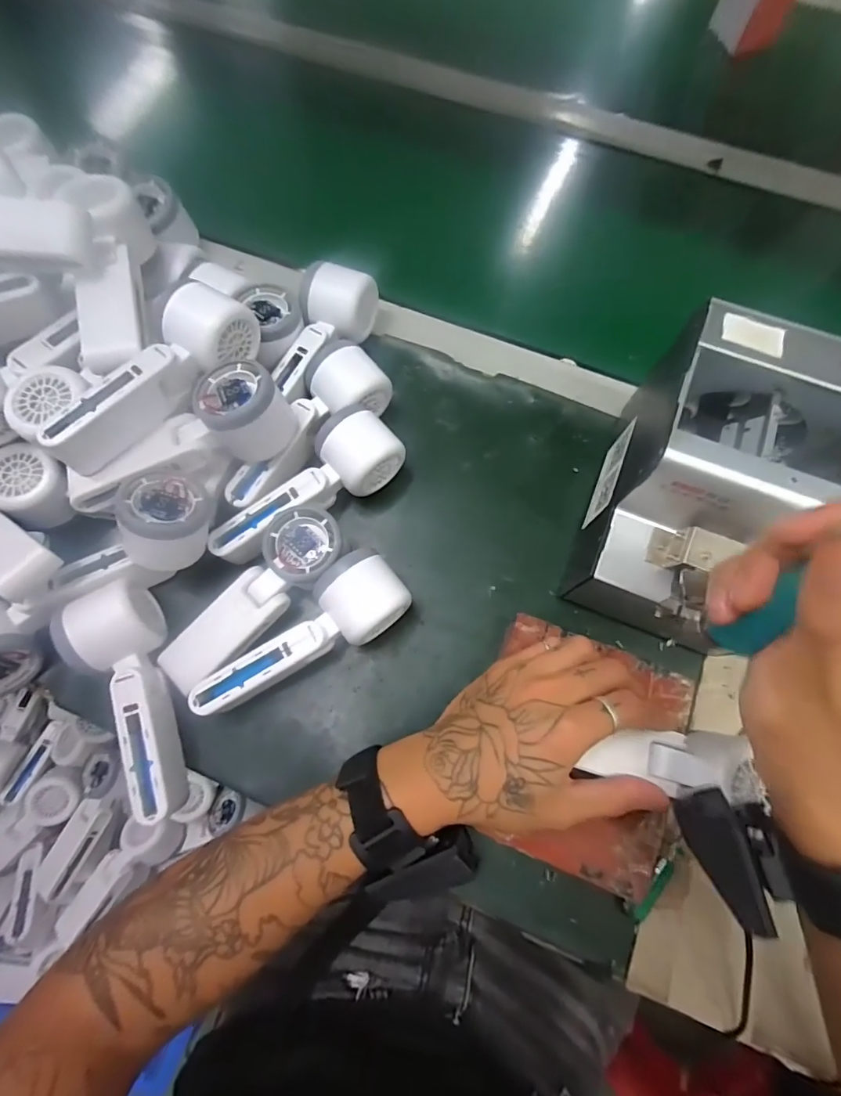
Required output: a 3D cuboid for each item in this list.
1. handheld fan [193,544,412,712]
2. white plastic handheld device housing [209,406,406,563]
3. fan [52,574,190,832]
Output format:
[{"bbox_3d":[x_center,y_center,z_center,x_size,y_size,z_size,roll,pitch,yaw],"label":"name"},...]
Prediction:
[{"bbox_3d":[-0.082,0.072,0.359,0.161,0.058,0.055,-41,77,-11],"label":"handheld fan"},{"bbox_3d":[-0.091,-0.043,0.395,0.161,0.057,0.057,-41,77,-11],"label":"white plastic handheld device housing"},{"bbox_3d":[-0.209,0.109,0.345,0.054,0.052,0.164,-18,74,-5],"label":"fan"}]

